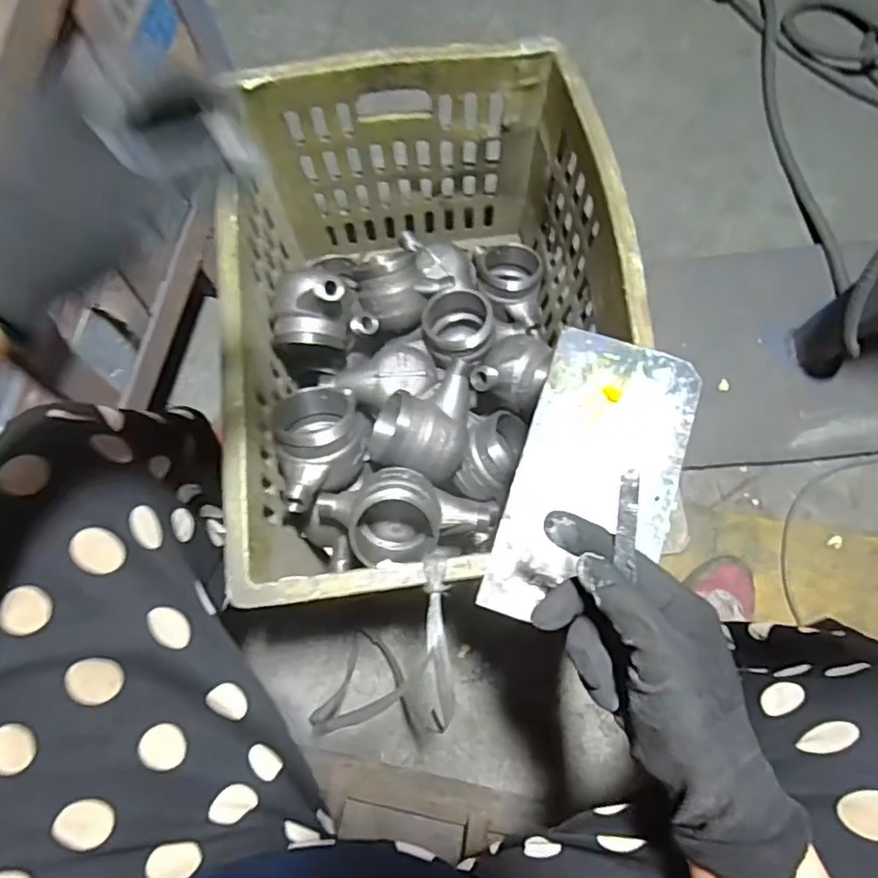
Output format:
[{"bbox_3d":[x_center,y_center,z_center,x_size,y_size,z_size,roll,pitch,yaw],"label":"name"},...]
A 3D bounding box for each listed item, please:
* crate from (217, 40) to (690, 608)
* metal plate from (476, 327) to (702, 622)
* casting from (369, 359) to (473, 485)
[{"bbox_3d":[-0.006,-0.104,0.696,0.369,0.321,0.531,-5,74,0],"label":"crate"},{"bbox_3d":[0.126,0.031,0.489,0.124,0.007,0.237,18,76,5],"label":"metal plate"},{"bbox_3d":[-0.015,-0.026,0.655,0.104,0.071,0.136,20,76,7],"label":"casting"}]

